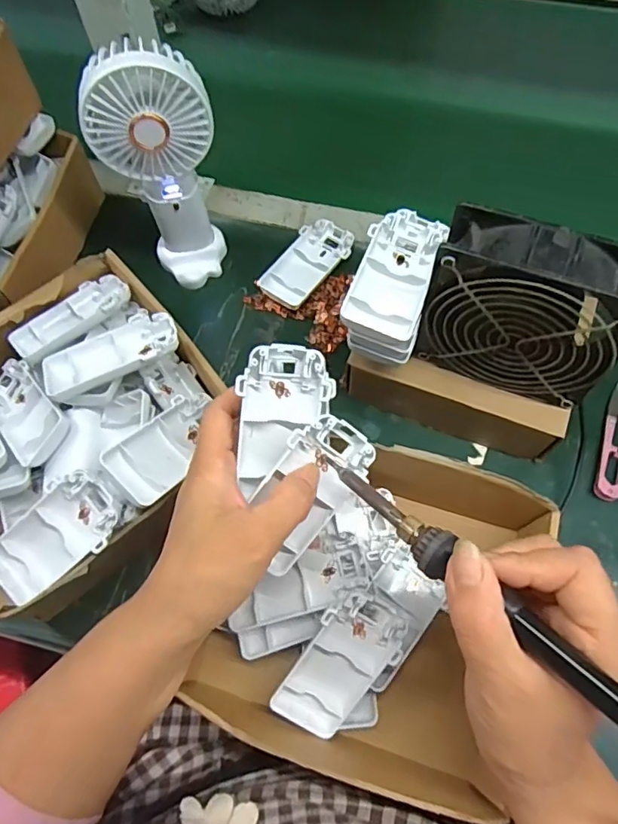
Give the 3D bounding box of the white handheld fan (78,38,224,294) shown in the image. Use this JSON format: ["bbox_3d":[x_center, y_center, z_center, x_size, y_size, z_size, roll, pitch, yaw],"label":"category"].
[{"bbox_3d":[-0.110,-0.181,0.423,0.083,0.189,0.049,-32,69,-12],"label":"white handheld fan"}]

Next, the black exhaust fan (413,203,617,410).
[{"bbox_3d":[0.137,-0.063,0.346,0.118,0.114,0.043,22,68,10],"label":"black exhaust fan"}]

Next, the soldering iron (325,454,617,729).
[{"bbox_3d":[0.082,0.084,0.232,0.018,0.013,0.199,-41,57,-16],"label":"soldering iron"}]

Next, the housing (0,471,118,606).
[{"bbox_3d":[-0.161,0.082,0.337,0.094,0.021,0.047,-39,69,9],"label":"housing"}]

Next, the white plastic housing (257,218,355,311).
[{"bbox_3d":[0.000,-0.136,0.492,0.047,0.018,0.100,31,70,14],"label":"white plastic housing"}]

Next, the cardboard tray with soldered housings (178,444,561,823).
[{"bbox_3d":[0.044,0.124,0.352,0.183,0.072,0.201,19,68,9],"label":"cardboard tray with soldered housings"}]

